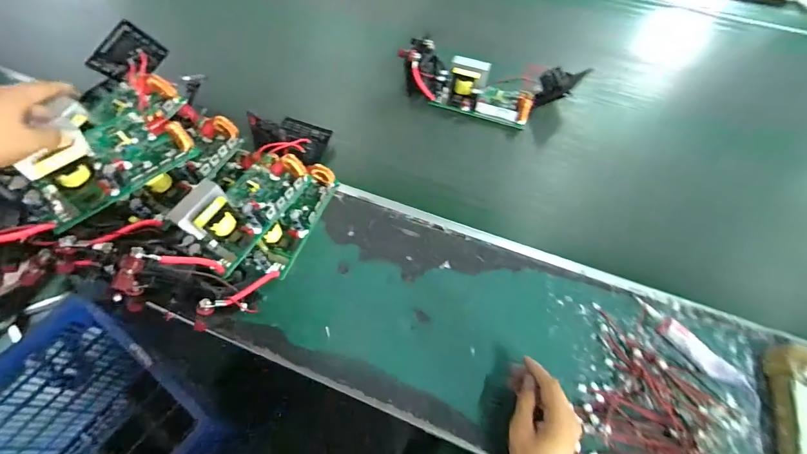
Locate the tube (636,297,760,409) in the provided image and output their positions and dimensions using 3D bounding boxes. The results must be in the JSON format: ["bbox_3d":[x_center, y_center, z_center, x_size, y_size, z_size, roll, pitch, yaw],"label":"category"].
[{"bbox_3d":[0.363,0.150,0.455,0.030,0.026,0.152,-36,67,-19],"label":"tube"}]

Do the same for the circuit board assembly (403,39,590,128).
[{"bbox_3d":[0.160,-0.280,0.713,0.326,0.075,0.129,22,62,11],"label":"circuit board assembly"}]

